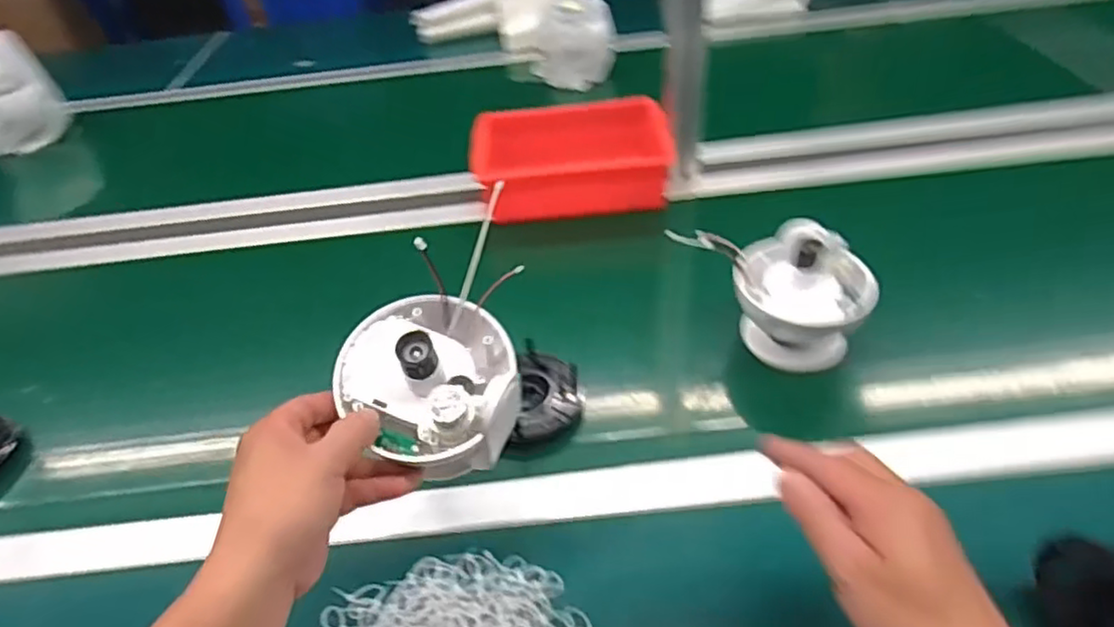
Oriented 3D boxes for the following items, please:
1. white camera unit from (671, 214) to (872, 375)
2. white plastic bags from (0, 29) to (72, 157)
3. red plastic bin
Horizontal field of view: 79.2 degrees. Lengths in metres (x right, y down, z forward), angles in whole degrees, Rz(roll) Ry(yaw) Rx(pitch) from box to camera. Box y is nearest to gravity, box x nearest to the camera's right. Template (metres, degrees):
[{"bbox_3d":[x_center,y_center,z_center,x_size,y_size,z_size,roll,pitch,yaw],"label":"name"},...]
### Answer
[{"bbox_3d":[0.208,-0.010,0.628,0.139,0.115,0.124,-15,42,-11],"label":"white camera unit"},{"bbox_3d":[-0.941,-0.348,1.122,0.069,0.158,0.204,15,45,22],"label":"white plastic bags"},{"bbox_3d":[0.017,-0.200,0.874,0.245,0.081,0.145,-7,41,-3],"label":"red plastic bin"}]

